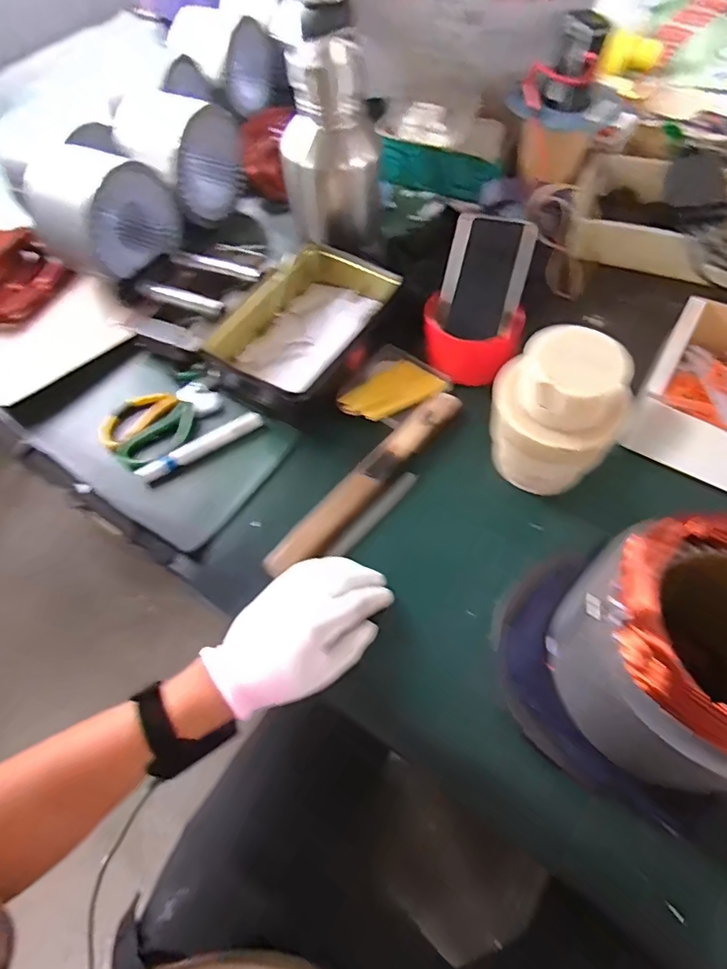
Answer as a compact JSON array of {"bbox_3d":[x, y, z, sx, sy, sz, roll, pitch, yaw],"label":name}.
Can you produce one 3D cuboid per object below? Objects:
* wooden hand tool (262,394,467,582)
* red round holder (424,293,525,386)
[{"bbox_3d":[0.009,-0.008,0.528,0.035,0.022,0.277,37,69,22],"label":"wooden hand tool"},{"bbox_3d":[0.123,-0.163,0.593,0.111,0.056,0.082,12,62,11],"label":"red round holder"}]

